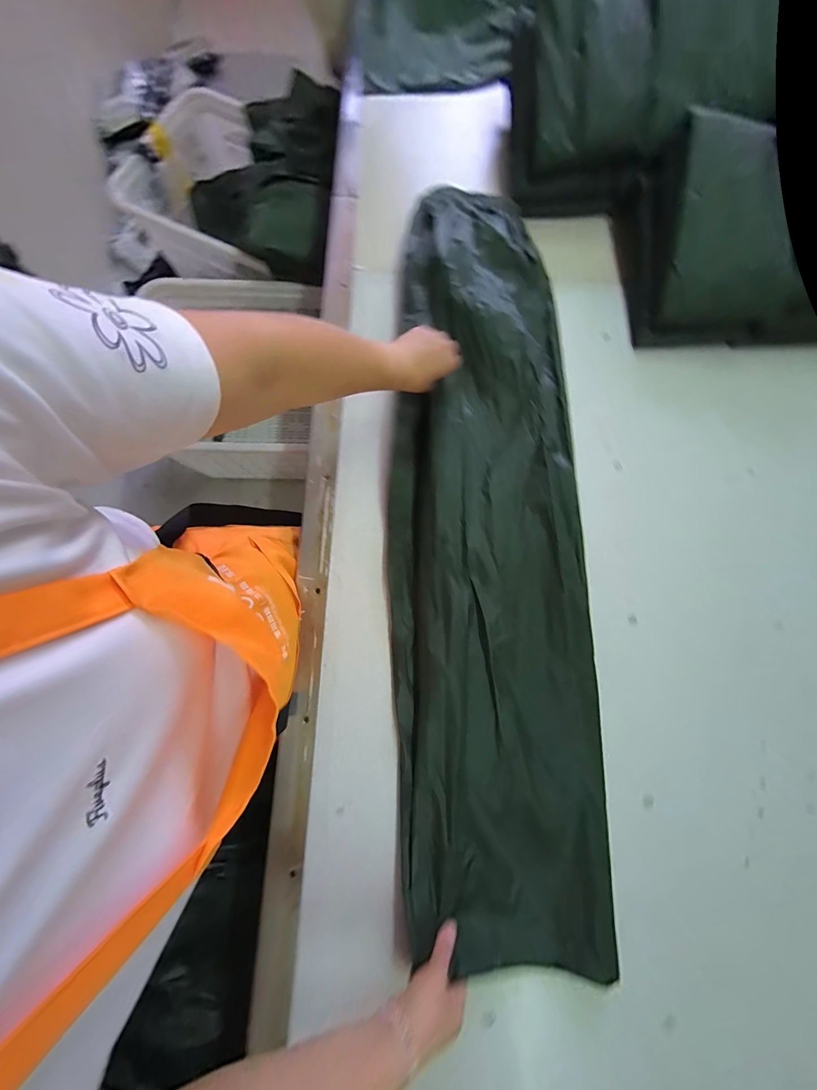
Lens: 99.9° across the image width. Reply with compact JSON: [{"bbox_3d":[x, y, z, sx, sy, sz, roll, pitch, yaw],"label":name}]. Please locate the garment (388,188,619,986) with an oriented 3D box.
[{"bbox_3d":[0.117,-0.022,0.503,0.275,0.053,1.048,-1,82,-1],"label":"garment"}]

